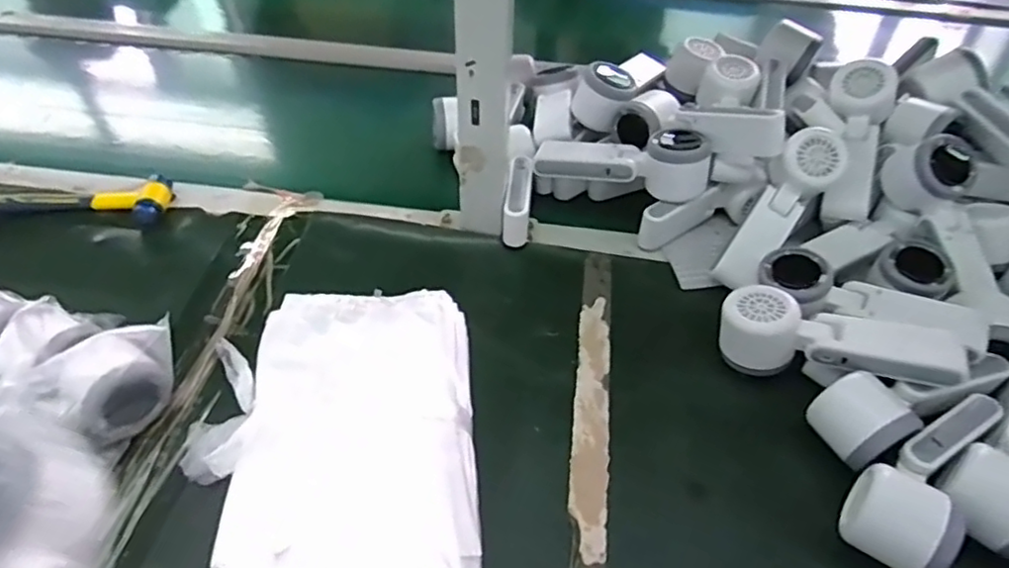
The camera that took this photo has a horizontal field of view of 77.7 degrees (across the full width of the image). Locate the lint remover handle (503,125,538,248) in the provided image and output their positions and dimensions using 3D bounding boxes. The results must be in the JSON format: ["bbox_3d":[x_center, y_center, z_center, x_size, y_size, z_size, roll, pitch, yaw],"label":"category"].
[{"bbox_3d":[0.016,-0.102,0.631,0.027,0.036,0.155,3,47,1],"label":"lint remover handle"}]

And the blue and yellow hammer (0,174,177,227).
[{"bbox_3d":[-0.454,-0.083,0.618,0.237,0.022,0.054,0,47,-2],"label":"blue and yellow hammer"}]

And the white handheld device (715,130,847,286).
[{"bbox_3d":[0.250,-0.067,0.571,0.054,0.045,0.171,34,85,26],"label":"white handheld device"}]

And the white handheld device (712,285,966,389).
[{"bbox_3d":[0.257,0.046,0.489,0.166,0.054,0.054,8,46,23],"label":"white handheld device"}]

